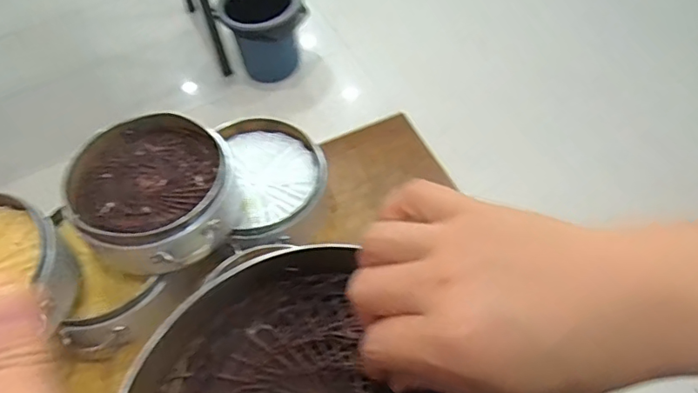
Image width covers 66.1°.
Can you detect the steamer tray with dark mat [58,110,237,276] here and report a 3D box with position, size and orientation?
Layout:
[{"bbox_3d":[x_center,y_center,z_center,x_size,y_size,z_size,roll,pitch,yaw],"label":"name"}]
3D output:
[{"bbox_3d":[-0.241,-0.005,0.671,0.197,0.069,0.214,-8,57,-2],"label":"steamer tray with dark mat"}]

